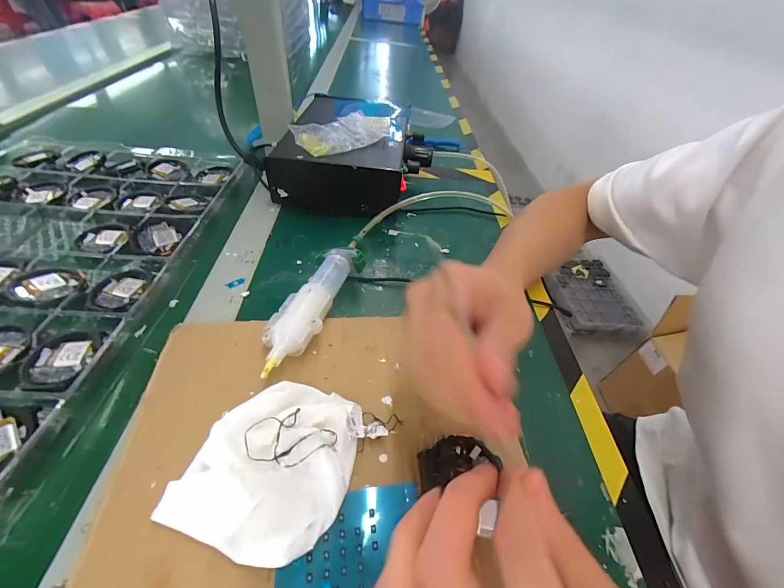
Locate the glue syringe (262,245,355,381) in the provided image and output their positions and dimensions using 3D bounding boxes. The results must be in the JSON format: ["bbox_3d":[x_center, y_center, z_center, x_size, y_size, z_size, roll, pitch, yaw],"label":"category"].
[{"bbox_3d":[-0.070,0.013,0.276,0.039,0.039,0.134,13,46,4],"label":"glue syringe"}]

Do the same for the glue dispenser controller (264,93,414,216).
[{"bbox_3d":[-0.064,-0.203,0.460,0.163,0.067,0.233,3,46,-5],"label":"glue dispenser controller"}]

